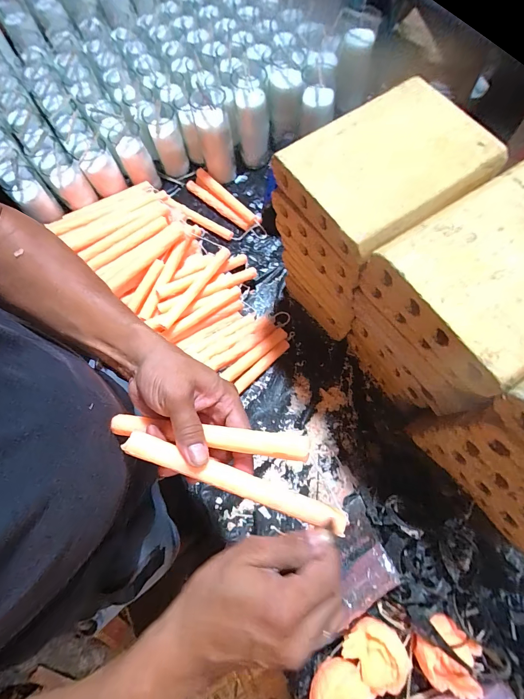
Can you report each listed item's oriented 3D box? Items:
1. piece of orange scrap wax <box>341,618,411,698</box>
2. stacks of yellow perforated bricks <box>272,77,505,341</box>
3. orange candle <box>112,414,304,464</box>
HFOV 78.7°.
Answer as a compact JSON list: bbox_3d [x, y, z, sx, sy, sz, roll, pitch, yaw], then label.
[{"bbox_3d":[0.145,0.381,0.397,0.064,0.016,0.071,-39,72,-12],"label":"piece of orange scrap wax"},{"bbox_3d":[0.150,-0.170,0.490,0.220,0.300,0.167,-33,71,-10],"label":"stacks of yellow perforated bricks"},{"bbox_3d":[-0.054,0.076,0.284,0.191,0.013,0.019,1,68,22],"label":"orange candle"}]

